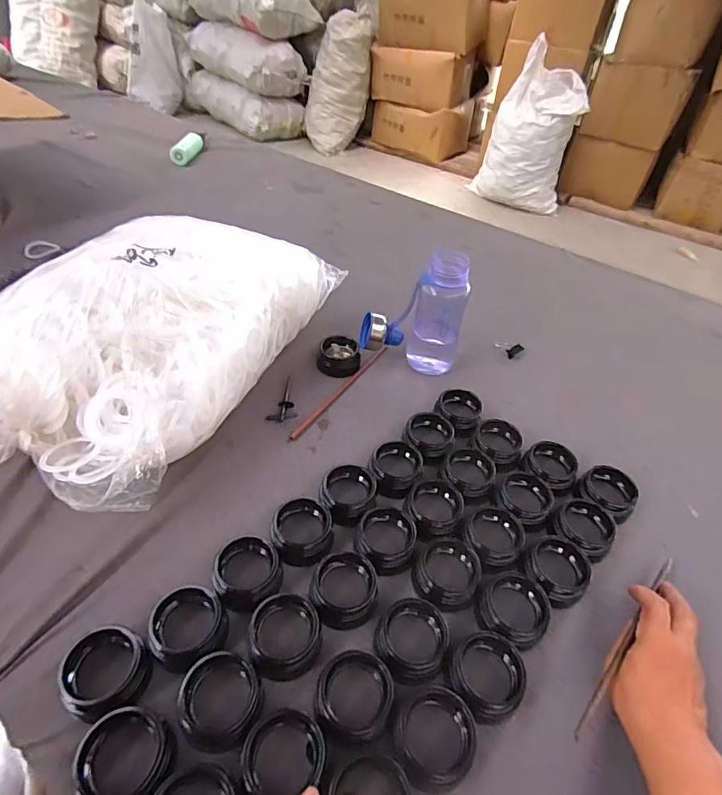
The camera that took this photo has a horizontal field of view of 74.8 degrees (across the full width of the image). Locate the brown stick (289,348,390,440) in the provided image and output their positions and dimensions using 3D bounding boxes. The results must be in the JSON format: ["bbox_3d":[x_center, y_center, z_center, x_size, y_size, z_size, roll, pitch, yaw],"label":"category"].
[{"bbox_3d":[-0.026,-0.014,0.691,0.015,0.007,0.250,26,47,20],"label":"brown stick"}]

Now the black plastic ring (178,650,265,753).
[{"bbox_3d":[-0.114,0.245,0.384,0.062,0.021,0.064,3,44,-3],"label":"black plastic ring"}]

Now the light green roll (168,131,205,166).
[{"bbox_3d":[-0.491,-0.705,1.345,0.049,0.049,0.169,6,44,0],"label":"light green roll"}]

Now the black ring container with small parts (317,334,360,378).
[{"bbox_3d":[-0.032,-0.064,0.717,0.068,0.030,0.055,0,44,-6],"label":"black ring container with small parts"}]

